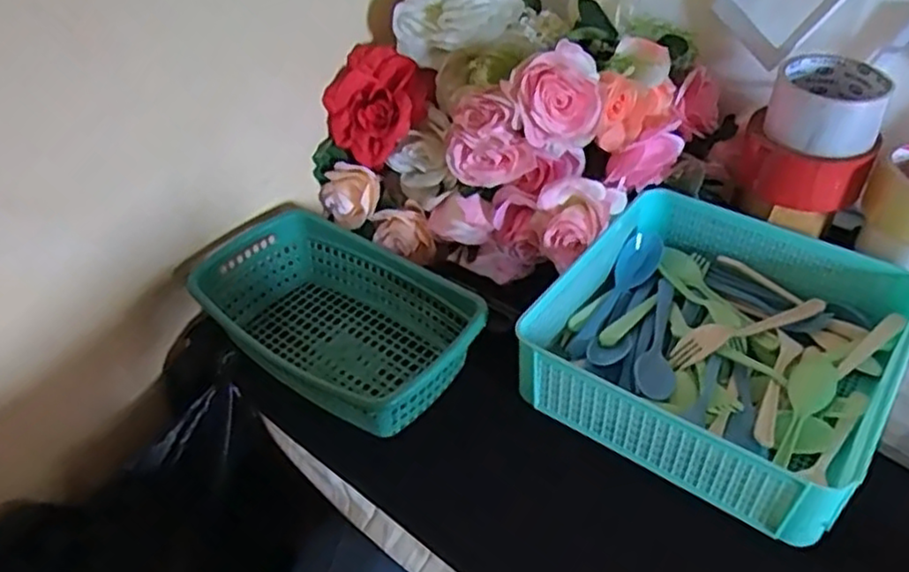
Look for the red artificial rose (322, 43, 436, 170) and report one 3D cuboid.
[{"bbox_3d":[-0.074,-0.180,0.688,0.088,0.108,0.060,43,19,-2],"label":"red artificial rose"}]

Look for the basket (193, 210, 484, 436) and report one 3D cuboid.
[{"bbox_3d":[-0.106,0.027,0.616,0.264,0.069,0.146,28,49,30],"label":"basket"}]

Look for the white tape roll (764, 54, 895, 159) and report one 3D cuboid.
[{"bbox_3d":[0.310,-0.151,0.584,0.086,0.048,0.092,16,44,19],"label":"white tape roll"}]

